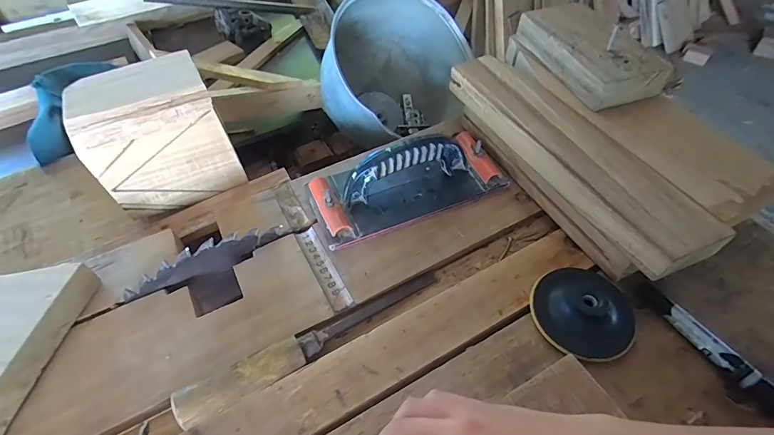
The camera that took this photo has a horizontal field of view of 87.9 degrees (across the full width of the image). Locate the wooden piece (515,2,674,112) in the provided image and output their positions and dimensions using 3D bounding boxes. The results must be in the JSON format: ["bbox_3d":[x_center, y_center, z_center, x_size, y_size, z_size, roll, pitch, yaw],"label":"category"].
[{"bbox_3d":[0.240,-0.202,0.480,0.091,0.038,0.181,-17,53,-8],"label":"wooden piece"}]

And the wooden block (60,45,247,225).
[{"bbox_3d":[-0.260,-0.095,0.458,0.141,0.122,0.097,-25,54,-17],"label":"wooden block"}]

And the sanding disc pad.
[{"bbox_3d":[0.176,0.079,0.358,0.084,0.032,0.085,-38,59,-25],"label":"sanding disc pad"}]

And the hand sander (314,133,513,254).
[{"bbox_3d":[0.022,-0.050,0.447,0.215,0.069,0.097,-17,53,-11],"label":"hand sander"}]

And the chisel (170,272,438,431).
[{"bbox_3d":[-0.061,0.102,0.361,0.248,0.026,0.028,-29,56,-20],"label":"chisel"}]

